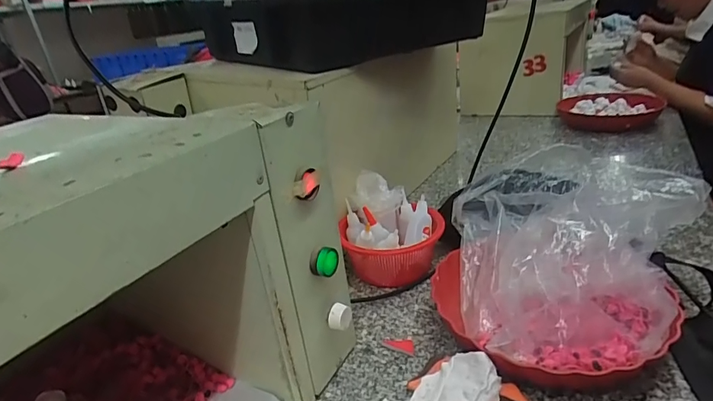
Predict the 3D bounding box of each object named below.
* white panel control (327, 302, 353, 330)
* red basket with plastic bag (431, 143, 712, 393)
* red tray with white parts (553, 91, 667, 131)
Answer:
[{"bbox_3d":[-0.017,0.115,0.445,0.016,0.024,0.023,8,27,30],"label":"white panel control"},{"bbox_3d":[0.239,0.054,0.540,0.260,0.136,0.381,10,28,36],"label":"red basket with plastic bag"},{"bbox_3d":[0.644,-0.231,1.136,0.223,0.051,0.230,11,29,37],"label":"red tray with white parts"}]

